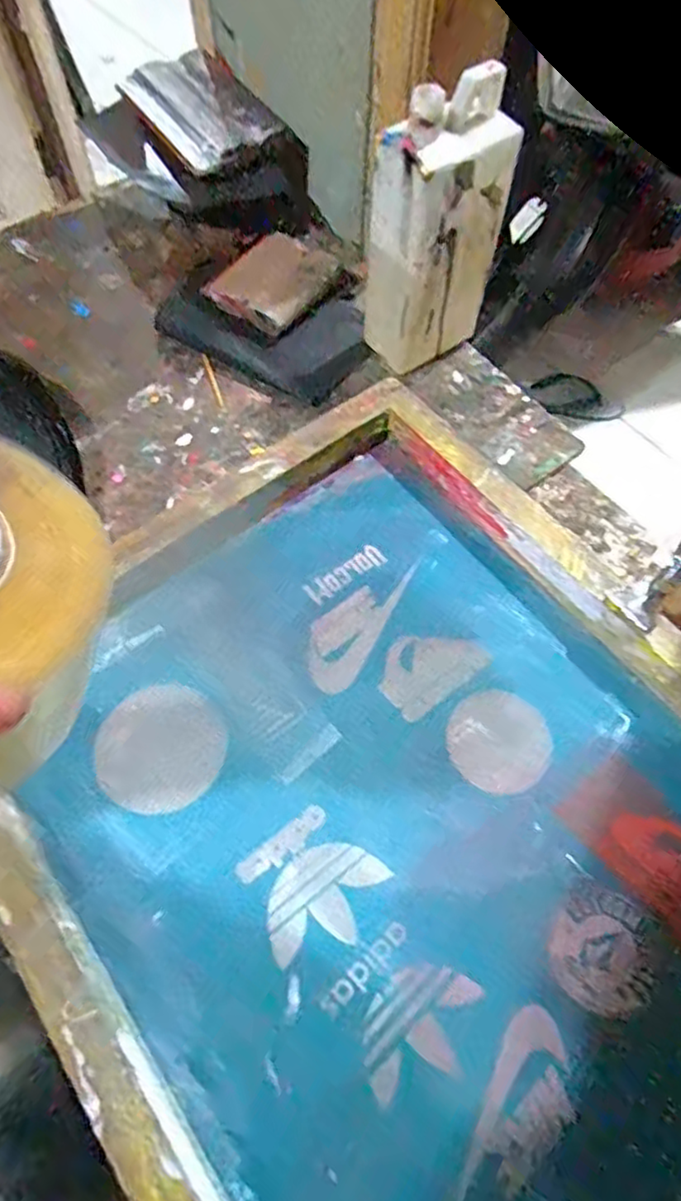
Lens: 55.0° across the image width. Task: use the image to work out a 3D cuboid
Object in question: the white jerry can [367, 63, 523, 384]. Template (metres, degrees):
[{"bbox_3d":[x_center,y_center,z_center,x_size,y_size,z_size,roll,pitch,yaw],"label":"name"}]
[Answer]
[{"bbox_3d":[0.078,-0.301,0.536,0.094,0.211,0.060,-28,67,-13],"label":"white jerry can"}]

